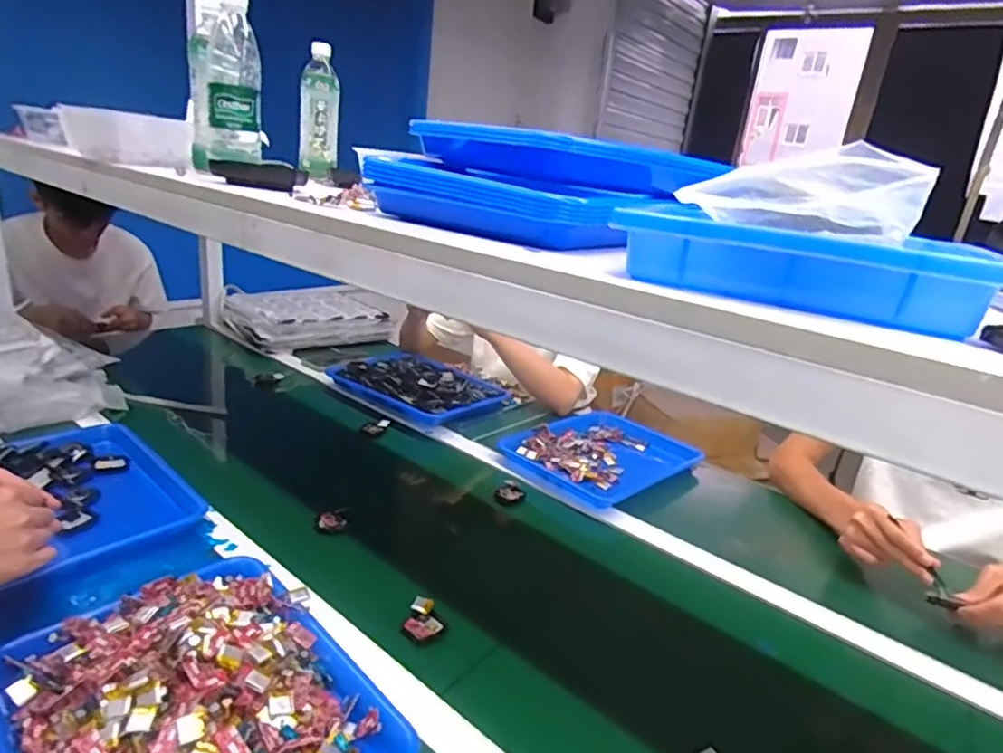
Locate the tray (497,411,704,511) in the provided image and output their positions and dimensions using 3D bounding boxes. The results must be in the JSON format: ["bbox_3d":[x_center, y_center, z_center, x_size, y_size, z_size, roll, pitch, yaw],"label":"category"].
[{"bbox_3d":[0.177,0.129,1.044,0.334,0.024,0.225,-11,26,-41],"label":"tray"}]

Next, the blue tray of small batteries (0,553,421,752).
[{"bbox_3d":[-0.257,0.273,0.506,0.326,0.053,0.254,24,25,39],"label":"blue tray of small batteries"}]

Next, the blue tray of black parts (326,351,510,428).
[{"bbox_3d":[-0.164,0.012,1.198,0.303,0.040,0.229,23,25,38],"label":"blue tray of black parts"}]

